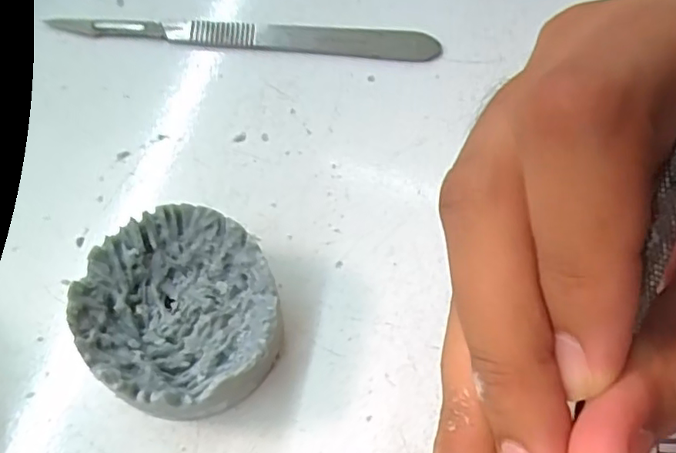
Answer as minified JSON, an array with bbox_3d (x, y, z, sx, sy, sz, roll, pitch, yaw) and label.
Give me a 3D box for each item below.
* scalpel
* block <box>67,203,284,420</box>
[{"bbox_3d":[-0.031,-0.070,0.218,0.135,0.007,0.012,2,62,-6],"label":"scalpel"},{"bbox_3d":[-0.041,0.024,0.161,0.048,0.029,0.050,3,62,-6],"label":"block"}]

